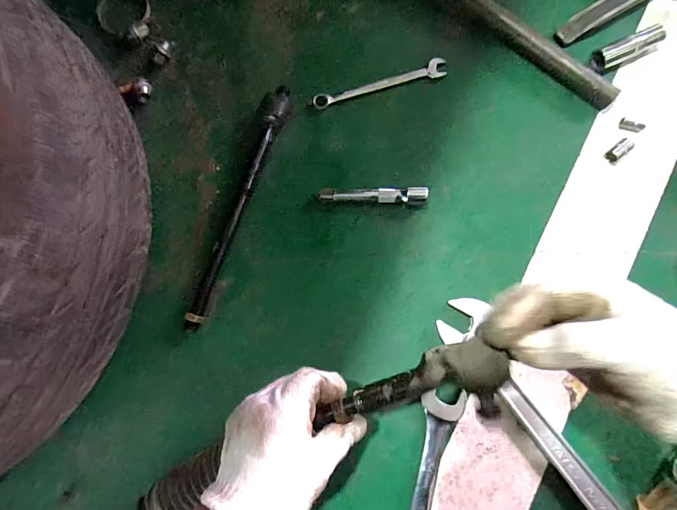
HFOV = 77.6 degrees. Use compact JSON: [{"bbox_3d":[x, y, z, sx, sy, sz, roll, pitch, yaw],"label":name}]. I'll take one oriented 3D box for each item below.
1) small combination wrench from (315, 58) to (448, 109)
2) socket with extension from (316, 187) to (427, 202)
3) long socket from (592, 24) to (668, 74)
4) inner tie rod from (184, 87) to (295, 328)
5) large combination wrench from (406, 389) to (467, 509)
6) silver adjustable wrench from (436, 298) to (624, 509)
[{"bbox_3d":[0.050,-0.208,0.512,0.163,0.008,0.021,-14,81,1],"label":"small combination wrench"},{"bbox_3d":[0.039,-0.069,0.486,0.125,0.020,0.017,1,81,3],"label":"socket with extension"},{"bbox_3d":[0.335,-0.240,0.488,0.073,0.027,0.025,-23,81,-1],"label":"long socket"},{"bbox_3d":[-0.115,-0.056,0.486,0.030,0.024,0.294,18,83,6],"label":"inner tie rod"},{"bbox_3d":[0.084,0.294,0.436,0.044,0.017,0.298,12,82,5],"label":"large combination wrench"},{"bbox_3d":[0.204,0.176,0.443,0.059,0.022,0.294,-32,81,-2],"label":"silver adjustable wrench"}]

